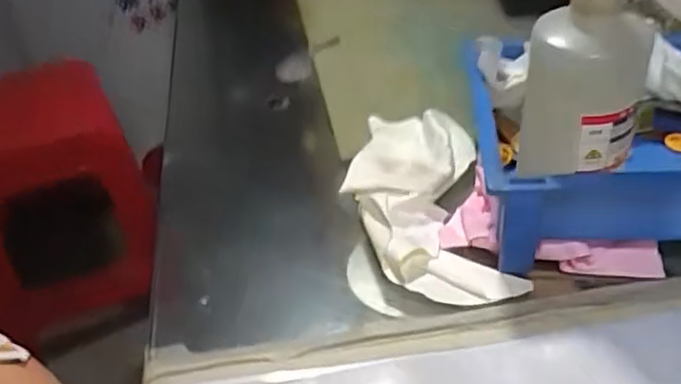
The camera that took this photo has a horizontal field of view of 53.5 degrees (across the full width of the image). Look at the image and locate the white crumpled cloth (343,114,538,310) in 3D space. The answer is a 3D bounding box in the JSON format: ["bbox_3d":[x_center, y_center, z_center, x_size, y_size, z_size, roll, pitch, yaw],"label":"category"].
[{"bbox_3d":[0.064,-0.001,0.544,0.110,0.021,0.226,-5,38,-2],"label":"white crumpled cloth"}]

